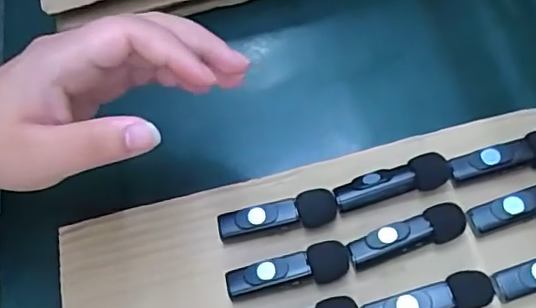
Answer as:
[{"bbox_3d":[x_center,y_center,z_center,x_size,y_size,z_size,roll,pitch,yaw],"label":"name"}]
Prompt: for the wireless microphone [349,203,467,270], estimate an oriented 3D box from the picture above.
[{"bbox_3d":[0.074,0.044,0.301,0.063,0.013,0.018,-18,64,-5],"label":"wireless microphone"}]

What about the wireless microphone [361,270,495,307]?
[{"bbox_3d":[0.080,0.075,0.286,0.064,0.016,0.018,-13,64,-3],"label":"wireless microphone"}]

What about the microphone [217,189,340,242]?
[{"bbox_3d":[0.006,0.035,0.318,0.066,0.016,0.017,-11,64,-1],"label":"microphone"}]

